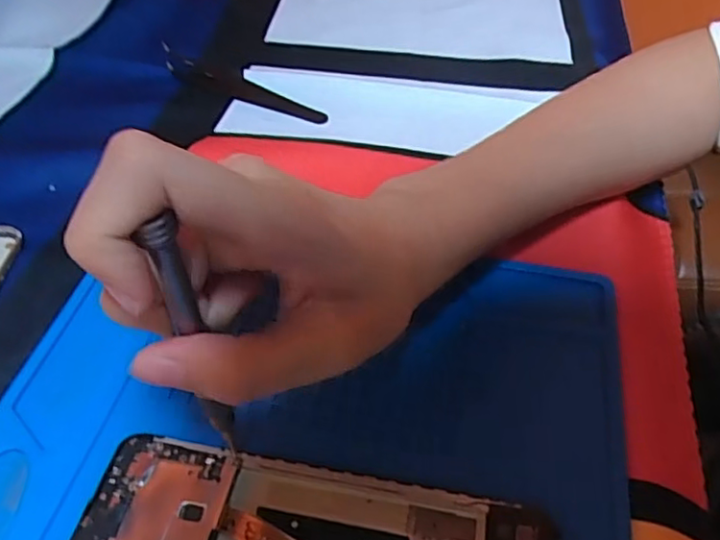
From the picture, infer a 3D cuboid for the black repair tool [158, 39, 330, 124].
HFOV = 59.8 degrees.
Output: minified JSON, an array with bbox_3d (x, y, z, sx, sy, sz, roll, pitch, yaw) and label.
[{"bbox_3d":[-0.073,-0.112,0.377,0.116,0.012,0.015,21,52,18],"label":"black repair tool"}]

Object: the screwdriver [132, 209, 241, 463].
[{"bbox_3d":[-0.045,0.025,0.182,0.006,0.107,0.008,18,48,20],"label":"screwdriver"}]

